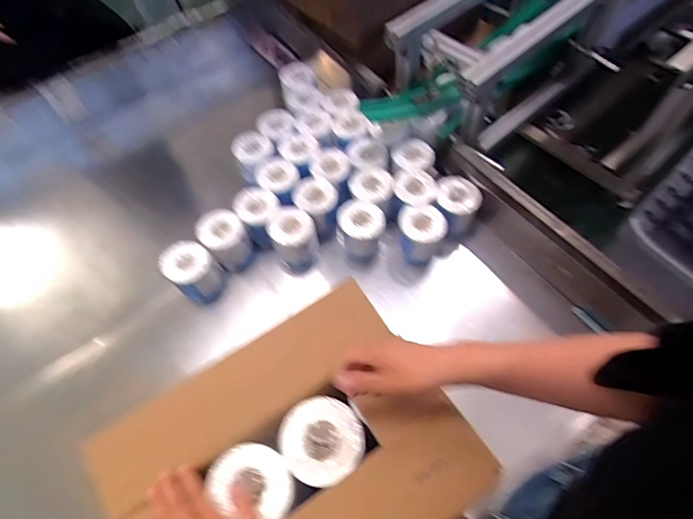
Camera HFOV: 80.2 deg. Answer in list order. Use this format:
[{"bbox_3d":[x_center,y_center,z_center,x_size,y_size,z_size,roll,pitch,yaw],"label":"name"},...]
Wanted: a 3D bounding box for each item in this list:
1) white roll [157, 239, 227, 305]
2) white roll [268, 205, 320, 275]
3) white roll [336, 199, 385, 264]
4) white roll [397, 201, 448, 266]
[{"bbox_3d":[-0.338,0.031,0.926,0.100,0.117,0.102,40,70,22],"label":"white roll"},{"bbox_3d":[-0.120,-0.042,0.961,0.100,0.120,0.107,-15,61,-5],"label":"white roll"},{"bbox_3d":[0.032,-0.065,0.966,0.105,0.121,0.099,-1,60,2],"label":"white roll"},{"bbox_3d":[0.171,-0.060,0.948,0.104,0.104,0.099,-1,60,2],"label":"white roll"}]

